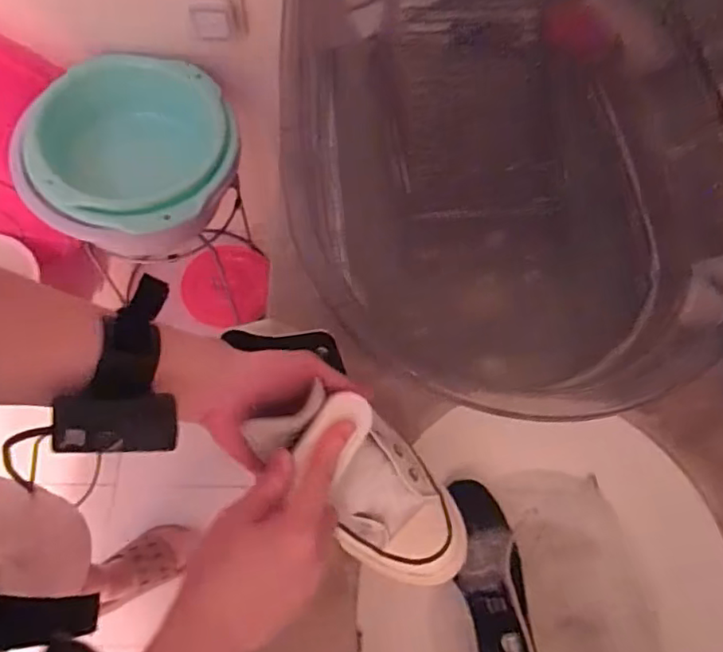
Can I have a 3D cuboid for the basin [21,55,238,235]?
[{"bbox_3d":[-0.367,-0.289,1.008,0.314,0.122,0.336,1,64,-3],"label":"basin"}]

